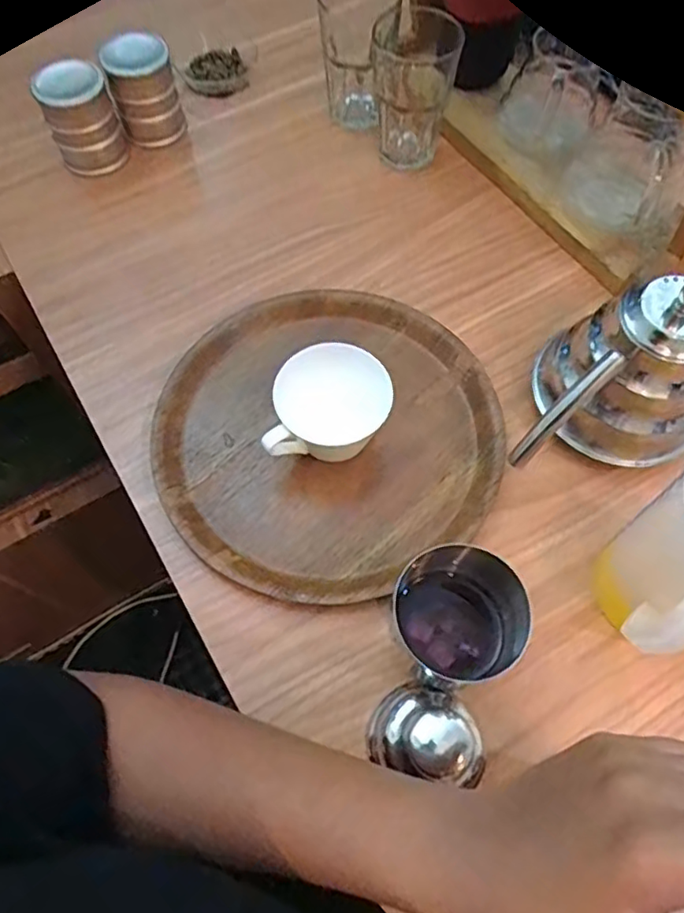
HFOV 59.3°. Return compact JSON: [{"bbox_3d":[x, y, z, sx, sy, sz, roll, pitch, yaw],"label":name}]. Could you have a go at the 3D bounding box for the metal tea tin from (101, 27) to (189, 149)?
[{"bbox_3d":[-0.208,-0.387,0.634,0.067,0.100,0.070,-14,66,-8],"label":"metal tea tin"}]

